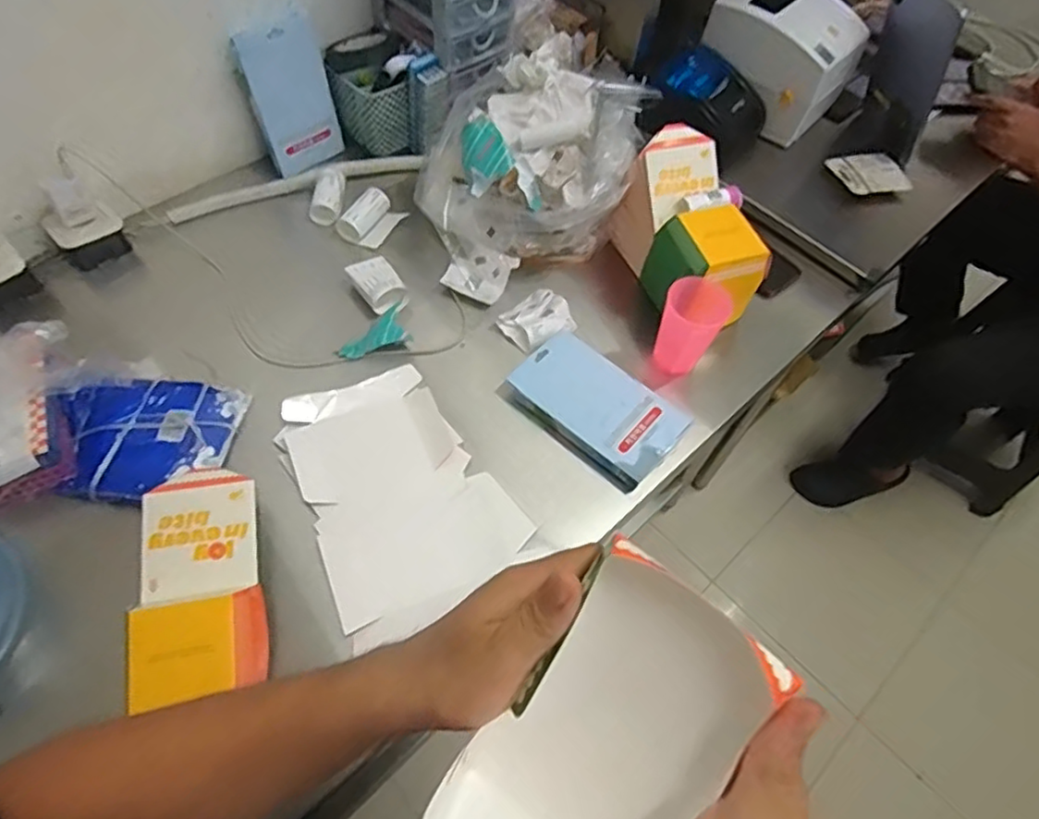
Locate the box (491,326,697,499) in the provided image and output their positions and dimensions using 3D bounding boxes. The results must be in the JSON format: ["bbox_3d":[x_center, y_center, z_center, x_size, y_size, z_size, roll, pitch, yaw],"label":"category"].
[{"bbox_3d":[0.091,-0.004,0.789,0.209,0.029,0.129,38,63,18],"label":"box"}]

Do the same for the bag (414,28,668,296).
[{"bbox_3d":[0.022,-0.346,0.901,0.316,0.177,0.223,-22,62,-17],"label":"bag"}]

